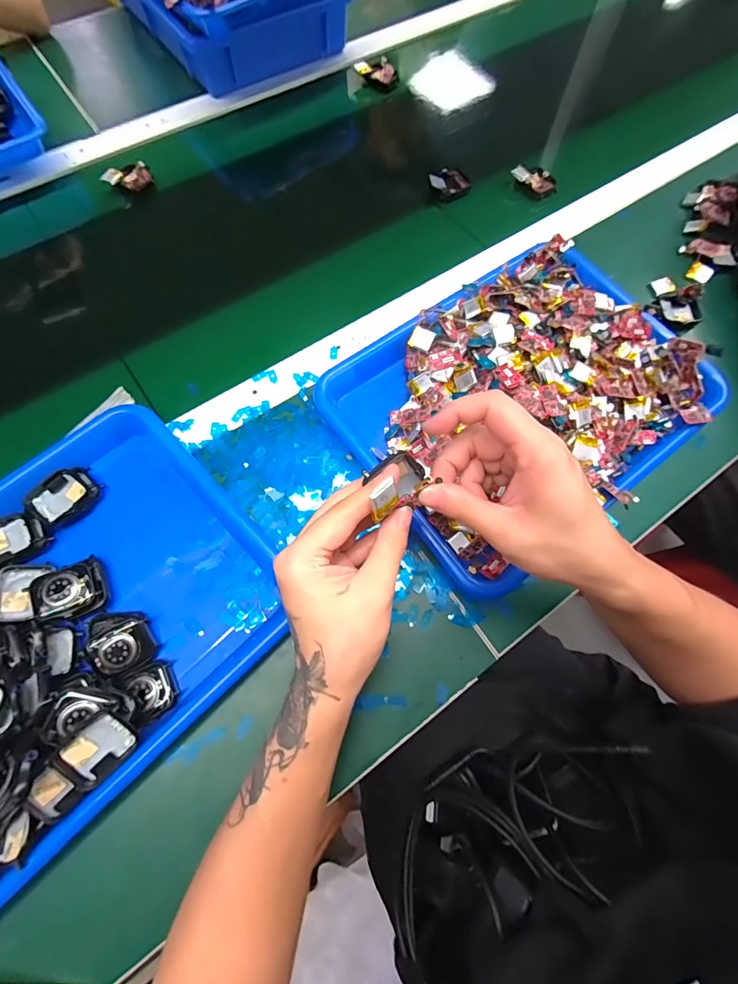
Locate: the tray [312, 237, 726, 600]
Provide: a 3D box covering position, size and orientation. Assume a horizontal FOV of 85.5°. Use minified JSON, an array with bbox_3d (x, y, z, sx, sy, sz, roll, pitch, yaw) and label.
[{"bbox_3d":[0.146,-0.096,0.372,0.333,0.062,0.246,-33,75,-12],"label":"tray"}]

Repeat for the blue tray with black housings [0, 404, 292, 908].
[{"bbox_3d":[-0.245,0.110,0.294,0.335,0.049,0.248,-42,77,-14],"label":"blue tray with black housings"}]

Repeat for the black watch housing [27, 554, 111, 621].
[{"bbox_3d":[-0.233,0.078,0.312,0.047,0.015,0.040,-25,82,-25],"label":"black watch housing"}]

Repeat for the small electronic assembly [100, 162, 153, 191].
[{"bbox_3d":[-0.293,-0.381,0.487,0.052,0.018,0.031,-32,75,-12],"label":"small electronic assembly"}]

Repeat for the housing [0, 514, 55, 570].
[{"bbox_3d":[-0.295,0.042,0.327,0.052,0.013,0.043,-28,74,-10],"label":"housing"}]

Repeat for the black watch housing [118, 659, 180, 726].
[{"bbox_3d":[-0.162,0.148,0.297,0.032,0.009,0.038,-21,64,-36],"label":"black watch housing"}]

